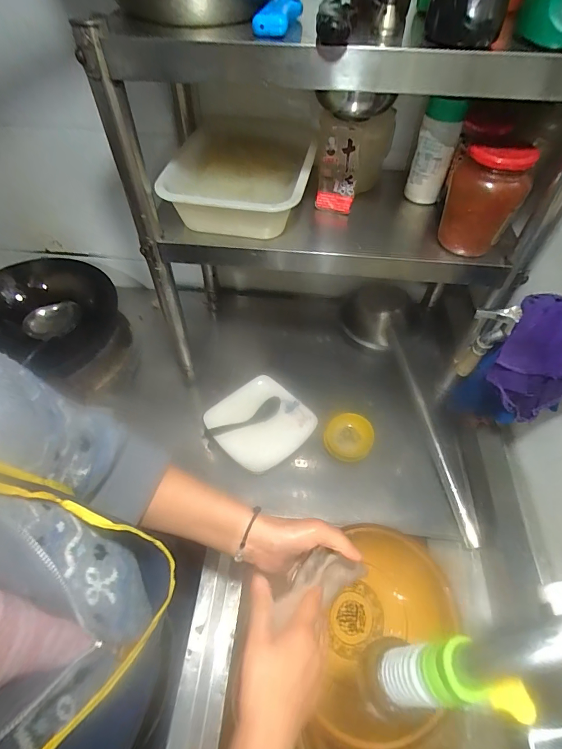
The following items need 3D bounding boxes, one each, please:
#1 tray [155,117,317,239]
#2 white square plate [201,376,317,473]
[{"bbox_3d":[-0.065,-0.325,0.624,0.226,0.069,0.287,5,54,3],"label":"tray"},{"bbox_3d":[-0.039,0.094,0.759,0.171,0.029,0.177,38,62,24],"label":"white square plate"}]

